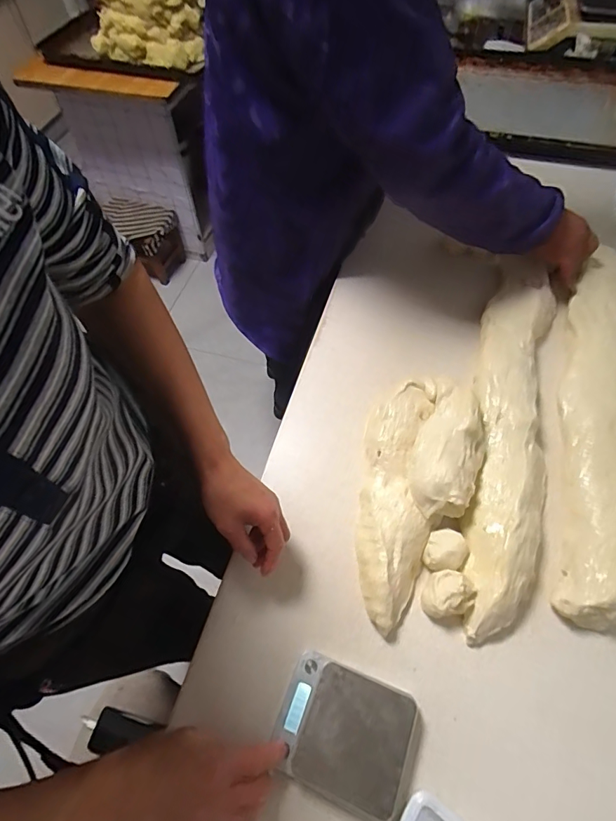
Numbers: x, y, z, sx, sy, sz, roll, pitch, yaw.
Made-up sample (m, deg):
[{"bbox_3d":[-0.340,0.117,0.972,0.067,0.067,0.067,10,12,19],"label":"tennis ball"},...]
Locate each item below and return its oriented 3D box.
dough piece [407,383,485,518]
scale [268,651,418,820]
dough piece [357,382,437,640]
[{"bbox_3d":[0.178,0.047,0.550,0.080,0.043,0.170,21,61,14],"label":"dough piece"},{"bbox_3d":[0.034,0.317,0.432,0.126,0.023,0.108,18,62,13],"label":"scale"},{"bbox_3d":[0.108,0.102,0.546,0.085,0.054,0.311,6,60,7],"label":"dough piece"}]

